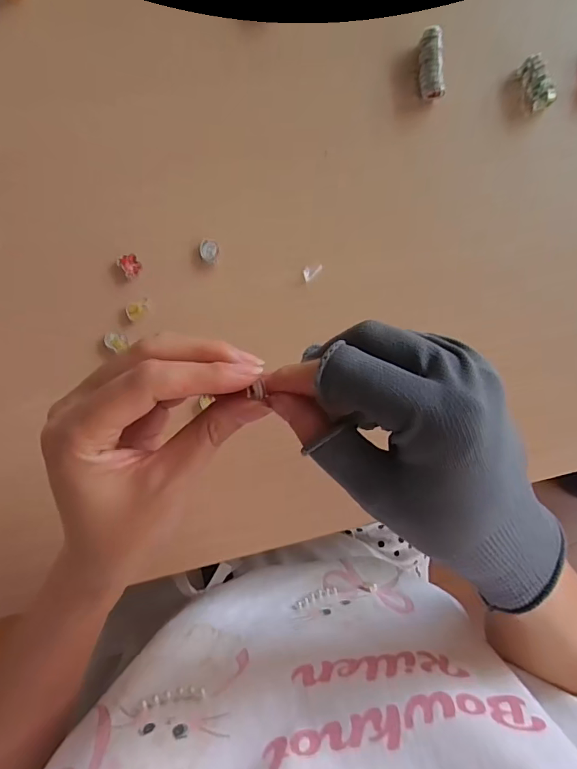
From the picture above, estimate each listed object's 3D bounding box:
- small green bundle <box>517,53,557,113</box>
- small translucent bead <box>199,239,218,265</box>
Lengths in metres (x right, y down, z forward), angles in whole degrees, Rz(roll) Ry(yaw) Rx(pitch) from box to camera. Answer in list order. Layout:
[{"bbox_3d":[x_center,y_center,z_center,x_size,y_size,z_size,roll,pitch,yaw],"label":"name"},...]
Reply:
[{"bbox_3d":[0.176,-0.214,0.326,0.012,0.018,0.035,-25,93,-8],"label":"small green bundle"},{"bbox_3d":[-0.051,-0.086,0.295,0.012,0.005,0.014,15,87,-8],"label":"small translucent bead"}]

